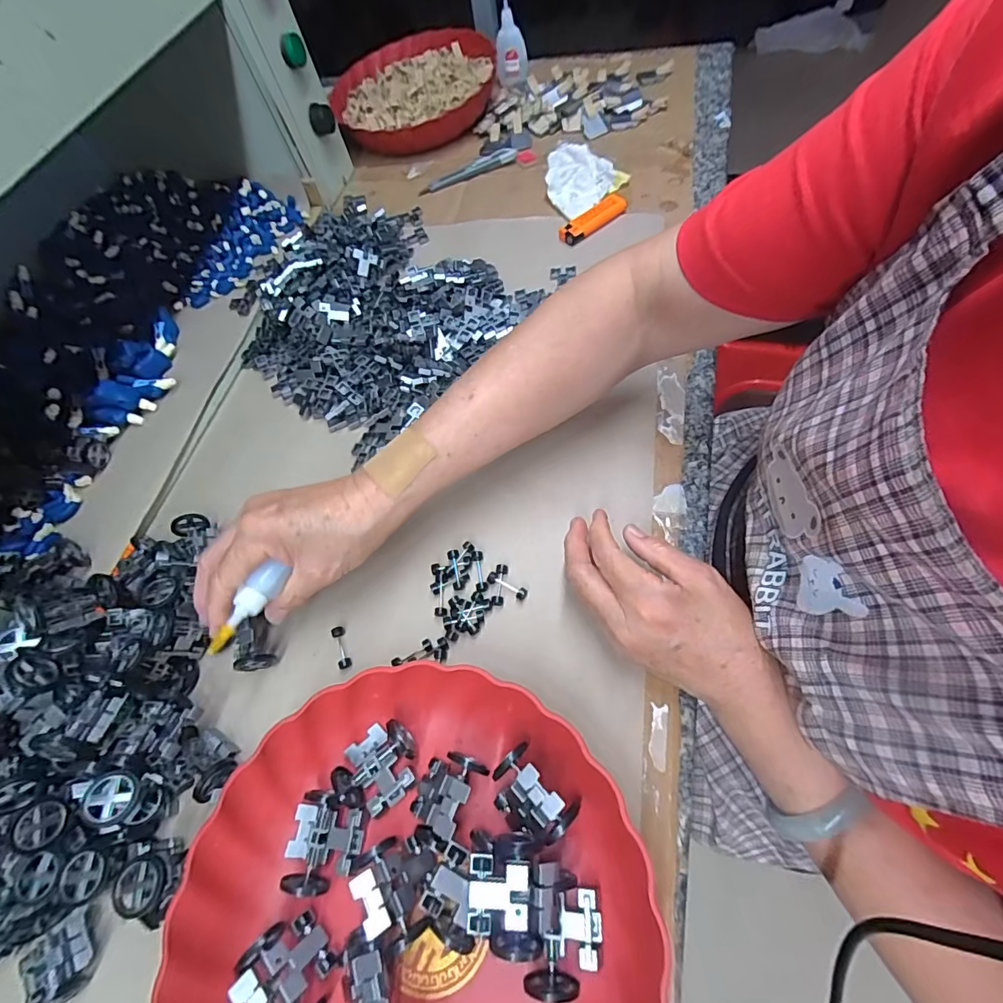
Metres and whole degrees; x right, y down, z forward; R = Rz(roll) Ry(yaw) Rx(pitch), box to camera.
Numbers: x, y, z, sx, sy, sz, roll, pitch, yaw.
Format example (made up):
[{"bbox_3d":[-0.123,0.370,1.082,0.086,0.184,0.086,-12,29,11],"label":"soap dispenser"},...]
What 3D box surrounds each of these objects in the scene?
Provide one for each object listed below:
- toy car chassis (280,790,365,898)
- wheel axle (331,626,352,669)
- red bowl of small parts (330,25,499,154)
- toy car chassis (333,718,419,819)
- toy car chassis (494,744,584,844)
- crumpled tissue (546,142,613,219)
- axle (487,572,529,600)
[{"bbox_3d":[-0.107,0.201,0.280,0.045,0.023,0.048,-4,62,7],"label":"toy car chassis"},{"bbox_3d":[-0.117,0.106,0.344,0.009,0.006,0.032,-23,61,-3],"label":"wheel axle"},{"bbox_3d":[-0.120,-0.590,0.676,0.225,0.074,0.210,-4,62,7],"label":"red bowl of small parts"},{"bbox_3d":[-0.078,0.167,0.296,0.050,0.018,0.045,-36,63,-10],"label":"toy car chassis"},{"bbox_3d":[0.016,0.168,0.268,0.046,0.034,0.035,37,73,24],"label":"toy car chassis"},{"bbox_3d":[0.092,-0.378,0.551,0.075,0.027,0.112,2,63,10],"label":"crumpled tissue"},{"bbox_3d":[0.003,0.062,0.347,0.032,0.006,0.009,25,69,20],"label":"axle"}]

